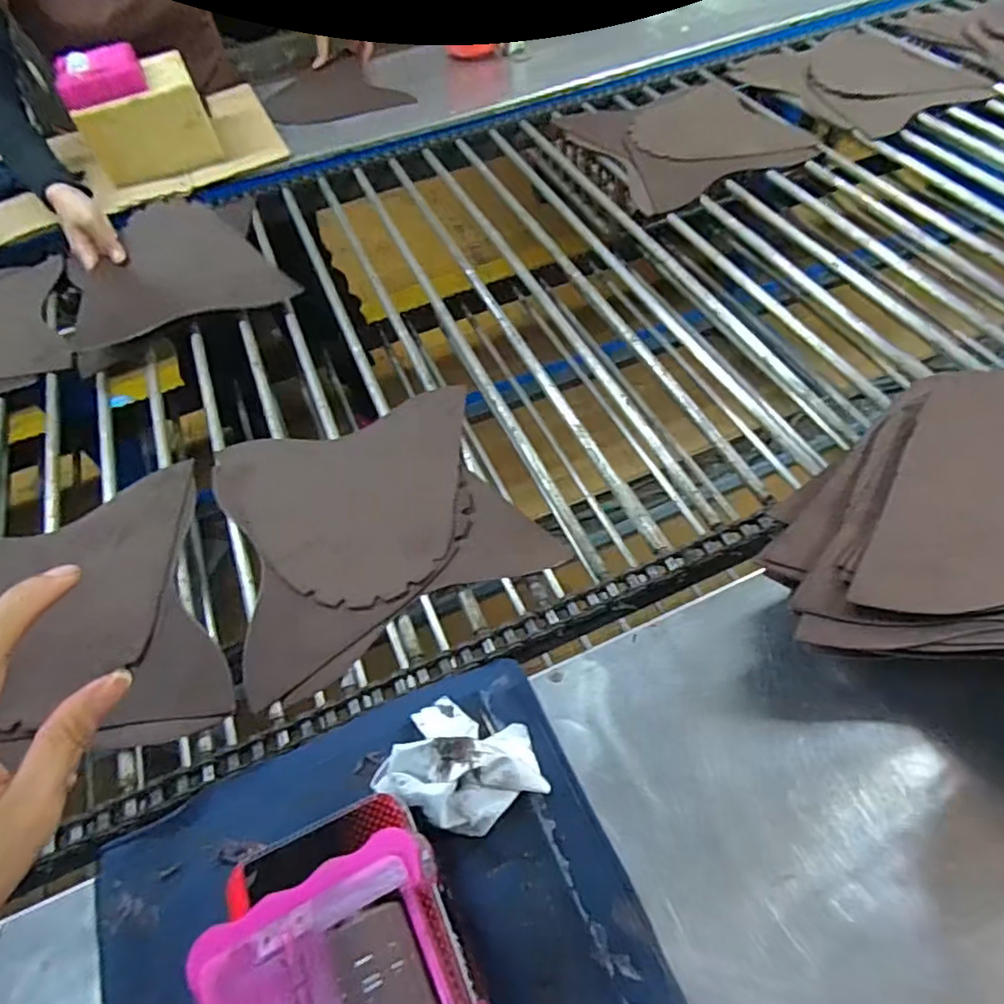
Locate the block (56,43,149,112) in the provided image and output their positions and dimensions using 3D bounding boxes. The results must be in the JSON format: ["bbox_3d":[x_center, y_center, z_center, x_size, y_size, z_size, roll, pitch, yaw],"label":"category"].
[{"bbox_3d":[-0.565,-0.597,0.867,0.113,0.045,0.054,-25,56,-13],"label":"block"}]

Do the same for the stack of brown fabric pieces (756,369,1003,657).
[{"bbox_3d":[0.347,0.017,0.412,0.278,0.044,0.247,18,58,18],"label":"stack of brown fabric pieces"}]

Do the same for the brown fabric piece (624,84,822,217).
[{"bbox_3d":[0.279,-0.549,0.925,0.280,0.019,0.259,-24,55,-12],"label":"brown fabric piece"}]

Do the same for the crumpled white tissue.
[{"bbox_3d":[-0.022,0.174,0.410,0.103,0.054,0.079,12,56,14],"label":"crumpled white tissue"}]

